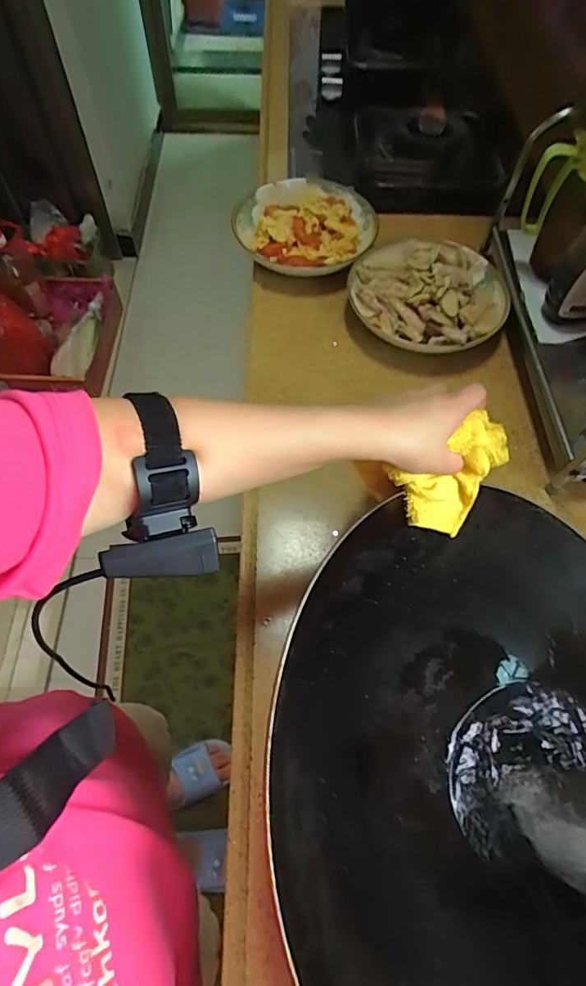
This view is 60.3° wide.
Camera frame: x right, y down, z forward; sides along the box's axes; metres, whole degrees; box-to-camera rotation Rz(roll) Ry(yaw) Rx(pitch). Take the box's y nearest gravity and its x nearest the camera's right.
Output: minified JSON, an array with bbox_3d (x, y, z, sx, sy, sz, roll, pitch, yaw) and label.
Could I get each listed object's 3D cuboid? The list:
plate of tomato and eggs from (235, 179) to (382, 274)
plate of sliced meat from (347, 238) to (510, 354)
[{"bbox_3d":[0.015,-0.374,0.711,0.195,0.045,0.181,0,62,-1],"label":"plate of tomato and eggs"},{"bbox_3d":[0.172,-0.257,0.645,0.191,0.036,0.184,0,62,-1],"label":"plate of sliced meat"}]

